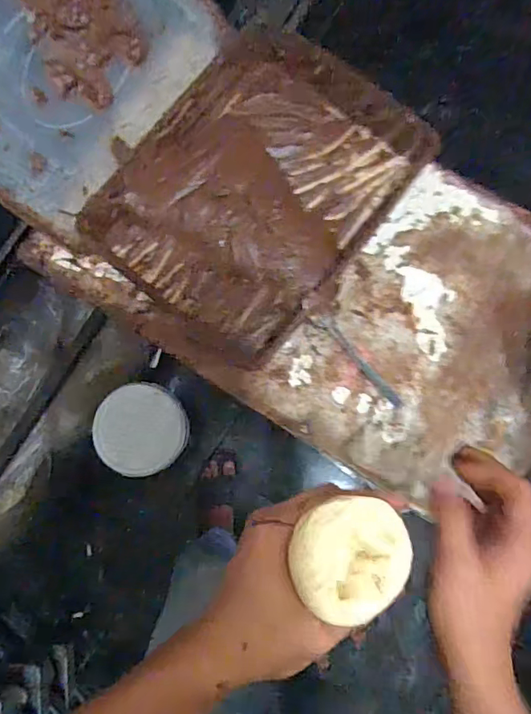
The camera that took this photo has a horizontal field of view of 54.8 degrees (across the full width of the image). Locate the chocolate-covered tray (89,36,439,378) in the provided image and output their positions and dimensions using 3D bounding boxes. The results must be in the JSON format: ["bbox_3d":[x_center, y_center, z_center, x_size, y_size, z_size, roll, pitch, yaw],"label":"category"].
[{"bbox_3d":[-0.007,-0.210,0.645,0.288,0.060,0.376,38,84,8],"label":"chocolate-covered tray"}]

